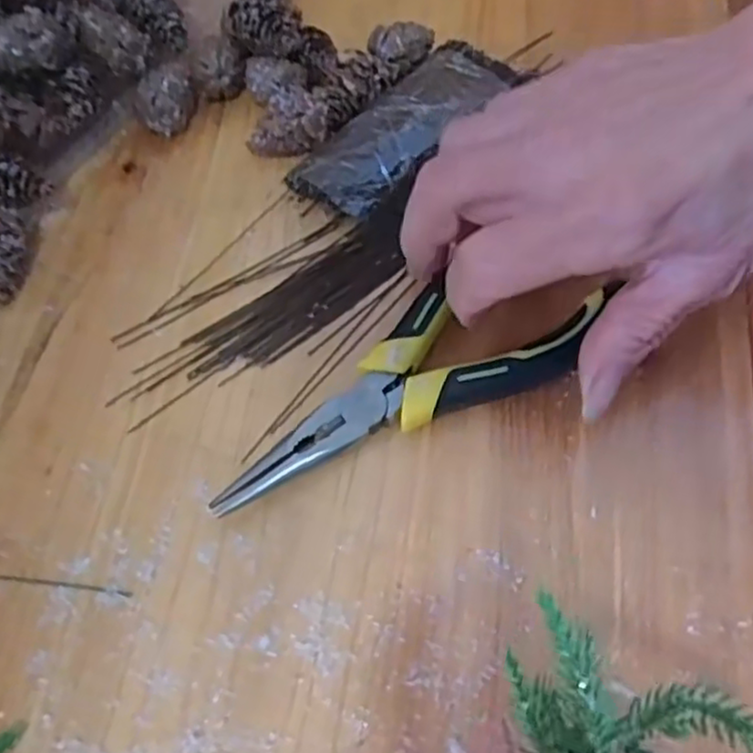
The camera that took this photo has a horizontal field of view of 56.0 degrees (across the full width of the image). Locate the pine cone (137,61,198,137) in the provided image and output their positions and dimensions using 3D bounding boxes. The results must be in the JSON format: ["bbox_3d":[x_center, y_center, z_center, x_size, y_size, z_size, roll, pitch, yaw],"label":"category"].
[{"bbox_3d":[-0.091,-0.121,0.312,0.024,0.022,0.028,-16,64,-7],"label":"pine cone"}]

